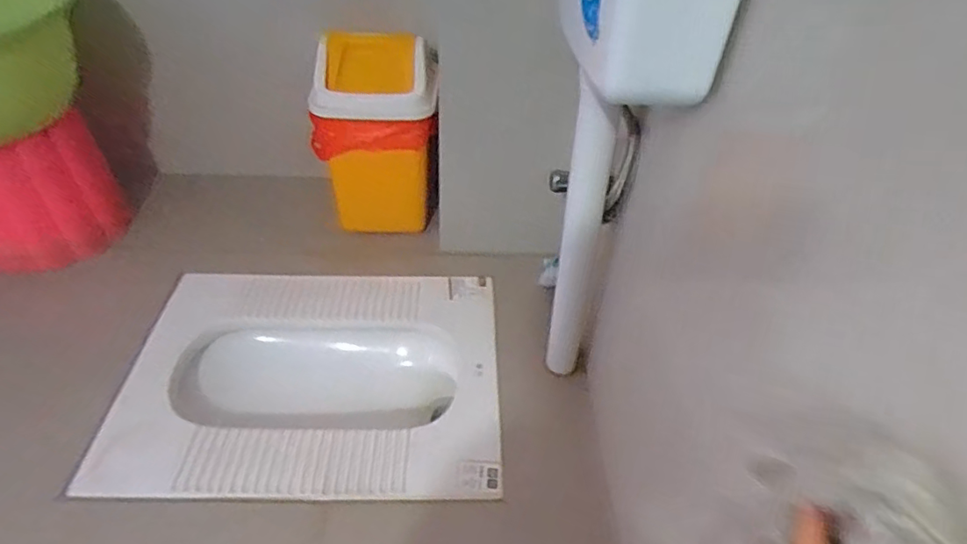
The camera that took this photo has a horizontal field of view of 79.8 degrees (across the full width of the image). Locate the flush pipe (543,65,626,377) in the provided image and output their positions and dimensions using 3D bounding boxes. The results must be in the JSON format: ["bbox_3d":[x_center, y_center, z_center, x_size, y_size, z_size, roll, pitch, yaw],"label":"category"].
[{"bbox_3d":[0.131,-0.015,0.818,0.060,0.468,0.064,9,43,8],"label":"flush pipe"}]

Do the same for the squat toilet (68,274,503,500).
[{"bbox_3d":[-0.286,0.207,1.010,0.607,0.147,0.463,1,42,-3],"label":"squat toilet"}]

